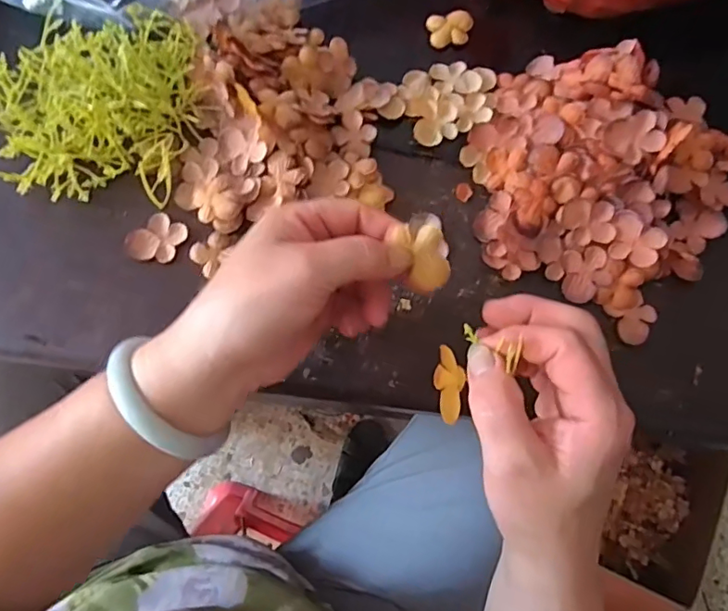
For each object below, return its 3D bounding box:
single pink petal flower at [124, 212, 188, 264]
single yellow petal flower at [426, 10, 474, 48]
[{"bbox_3d":[-0.139,-0.044,0.348,0.031,0.005,0.034,27,74,6],"label":"single pink petal flower"},{"bbox_3d":[0.067,-0.214,0.402,0.035,0.005,0.029,-6,74,-4],"label":"single yellow petal flower"}]

